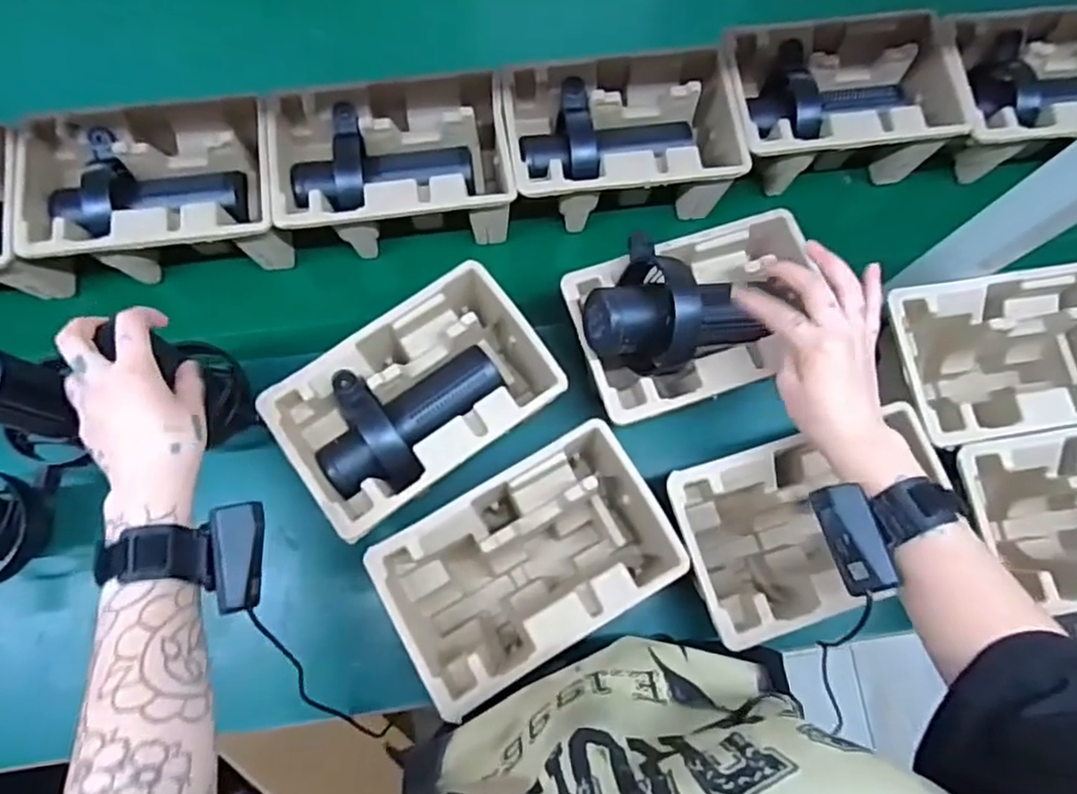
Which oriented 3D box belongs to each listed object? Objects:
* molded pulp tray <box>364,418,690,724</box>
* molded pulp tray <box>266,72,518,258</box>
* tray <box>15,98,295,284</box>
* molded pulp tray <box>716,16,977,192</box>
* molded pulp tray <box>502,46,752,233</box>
[{"bbox_3d":[-0.008,0.141,0.565,0.221,0.108,0.140,-29,78,-8],"label":"molded pulp tray"},{"bbox_3d":[-0.141,-0.222,0.665,0.223,0.113,0.146,-7,76,-3],"label":"molded pulp tray"},{"bbox_3d":[-0.362,-0.187,0.652,0.224,0.124,0.141,-9,76,-3],"label":"tray"},{"bbox_3d":[0.302,-0.299,0.679,0.229,0.088,0.145,-5,76,-2],"label":"molded pulp tray"},{"bbox_3d":[0.081,-0.259,0.665,0.224,0.085,0.144,-9,76,-3],"label":"molded pulp tray"}]

